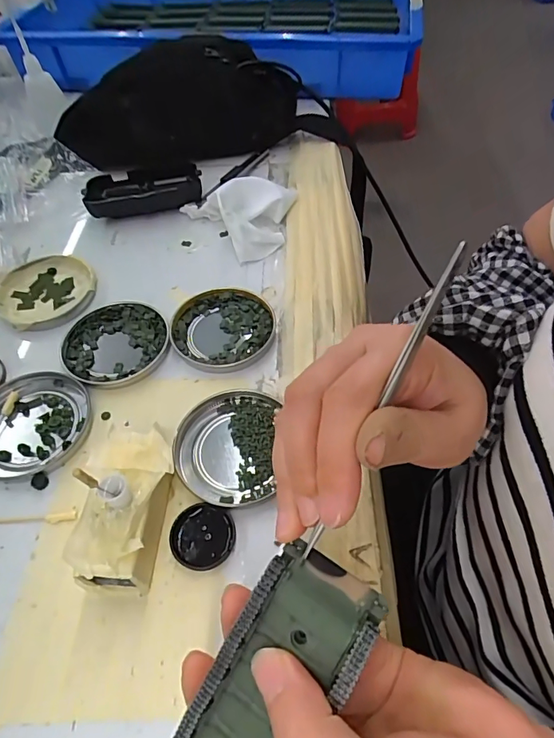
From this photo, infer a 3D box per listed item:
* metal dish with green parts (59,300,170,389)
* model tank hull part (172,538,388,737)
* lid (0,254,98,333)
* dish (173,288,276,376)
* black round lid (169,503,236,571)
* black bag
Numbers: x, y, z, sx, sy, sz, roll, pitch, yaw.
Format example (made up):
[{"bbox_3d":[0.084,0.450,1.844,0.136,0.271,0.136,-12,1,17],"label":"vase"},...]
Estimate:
[{"bbox_3d":[-0.122,-0.020,0.342,0.078,0.009,0.077,-1,53,2],"label":"metal dish with green parts"},{"bbox_3d":[-0.002,0.115,0.161,0.042,0.018,0.096,28,89,22],"label":"model tank hull part"},{"bbox_3d":[-0.194,-0.066,0.378,0.079,0.010,0.077,-17,54,-10],"label":"lid"},{"bbox_3d":[-0.041,-0.031,0.346,0.077,0.009,0.076,-14,53,-8],"label":"dish"},{"bbox_3d":[-0.042,0.094,0.254,0.034,0.006,0.034,-1,53,2],"label":"black round lid"},{"bbox_3d":[-0.104,-0.303,0.497,0.247,0.096,0.124,-5,53,-1],"label":"black bag"}]

